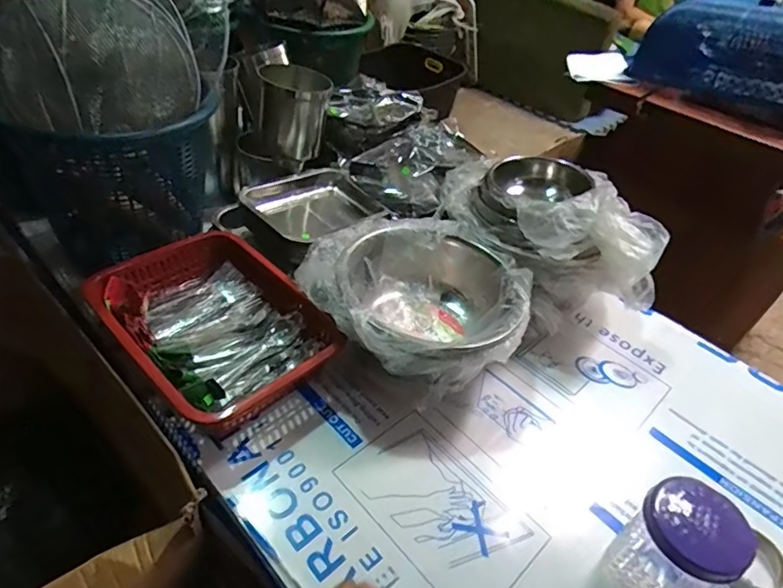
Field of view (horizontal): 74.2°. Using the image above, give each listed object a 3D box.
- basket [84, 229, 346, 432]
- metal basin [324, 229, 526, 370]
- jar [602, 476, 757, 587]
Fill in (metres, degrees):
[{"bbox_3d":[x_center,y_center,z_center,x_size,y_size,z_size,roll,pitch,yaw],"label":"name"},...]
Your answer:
[{"bbox_3d":[-0.248,0.041,0.781,0.270,0.077,0.332,-30,55,-33],"label":"basket"},{"bbox_3d":[0.048,0.021,0.794,0.280,0.128,0.257,4,43,-4],"label":"metal basin"},{"bbox_3d":[0.314,0.293,0.587,0.096,0.152,0.098,4,43,-4],"label":"jar"}]

